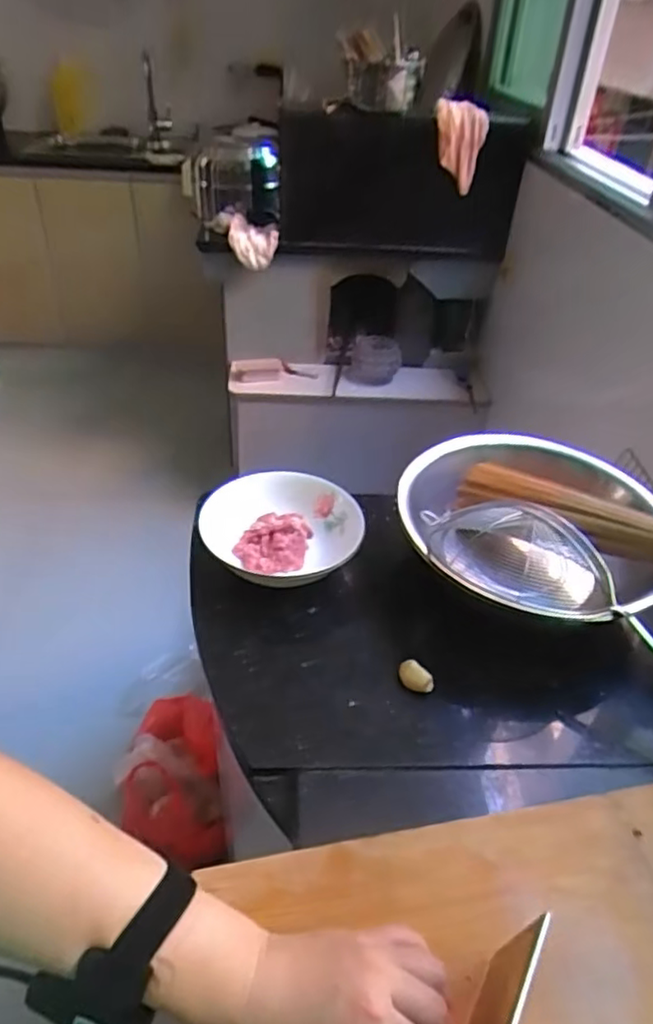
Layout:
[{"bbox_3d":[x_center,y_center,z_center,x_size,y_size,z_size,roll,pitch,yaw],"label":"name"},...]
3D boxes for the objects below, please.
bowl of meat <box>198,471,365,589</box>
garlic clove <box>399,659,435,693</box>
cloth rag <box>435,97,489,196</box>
[{"bbox_3d":[-0.047,0.024,0.691,0.165,0.056,0.160,2,39,-2],"label":"bowl of meat"},{"bbox_3d":[0.081,0.153,0.580,0.017,0.020,0.034,-27,48,-32],"label":"garlic clove"},{"bbox_3d":[0.297,-0.828,1.436,0.113,0.175,0.069,8,39,5],"label":"cloth rag"}]

